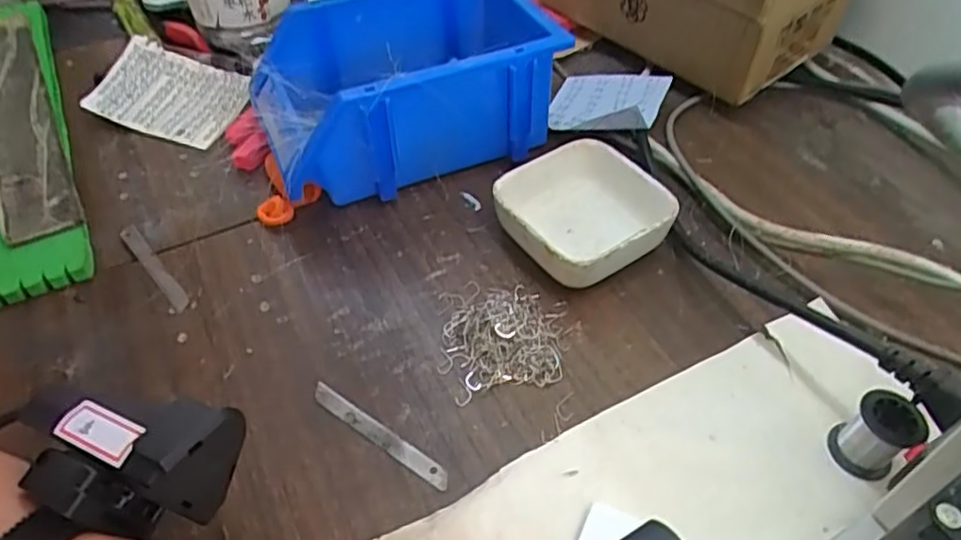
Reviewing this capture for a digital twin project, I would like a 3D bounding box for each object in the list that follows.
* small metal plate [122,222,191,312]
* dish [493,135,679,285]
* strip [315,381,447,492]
[{"bbox_3d":[-0.183,-0.002,0.381,0.009,0.004,0.077,-34,55,-26],"label":"small metal plate"},{"bbox_3d":[0.057,-0.033,0.391,0.090,0.033,0.088,-27,52,-22],"label":"dish"},{"bbox_3d":[-0.047,0.077,0.316,0.079,0.004,0.009,29,66,24],"label":"strip"}]

